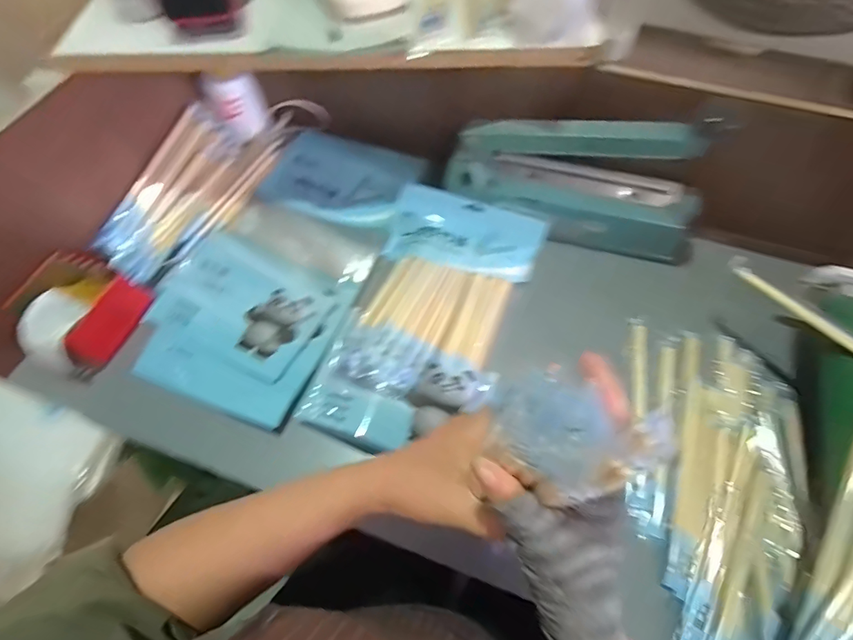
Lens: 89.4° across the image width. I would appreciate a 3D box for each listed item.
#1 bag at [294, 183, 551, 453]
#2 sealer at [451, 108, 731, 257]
[{"bbox_3d":[0.008,-0.013,0.494,0.181,0.027,0.333,18,63,9],"label":"bag"},{"bbox_3d":[0.177,-0.171,0.513,0.303,0.137,0.067,14,62,8],"label":"sealer"}]

